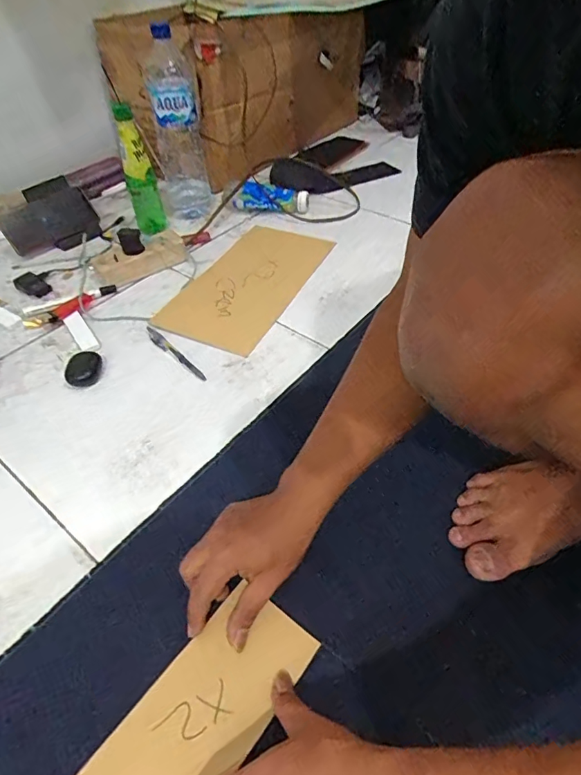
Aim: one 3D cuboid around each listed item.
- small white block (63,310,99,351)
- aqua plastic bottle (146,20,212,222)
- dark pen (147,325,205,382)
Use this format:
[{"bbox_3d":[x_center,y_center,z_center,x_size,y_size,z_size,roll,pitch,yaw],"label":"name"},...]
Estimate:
[{"bbox_3d":[-0.318,-0.086,0.701,0.026,0.006,0.094,-28,52,-22],"label":"small white block"},{"bbox_3d":[-0.212,-0.467,0.865,0.101,0.291,0.072,-11,47,-8],"label":"aqua plastic bottle"},{"bbox_3d":[-0.168,-0.051,0.666,0.015,0.010,0.142,-34,54,-26],"label":"dark pen"}]

